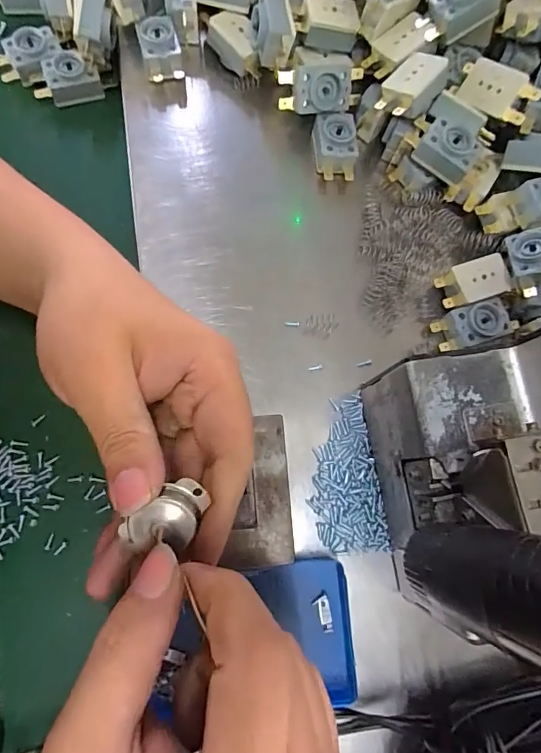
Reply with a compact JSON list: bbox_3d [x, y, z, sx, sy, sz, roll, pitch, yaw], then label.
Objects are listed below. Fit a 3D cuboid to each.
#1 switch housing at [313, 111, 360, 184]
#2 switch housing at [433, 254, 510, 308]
[{"bbox_3d":[0.045,-0.161,0.306,0.028,0.021,0.041,-4,77,-6],"label":"switch housing"},{"bbox_3d":[0.133,-0.061,0.288,0.044,0.012,0.026,-16,79,-8],"label":"switch housing"}]

